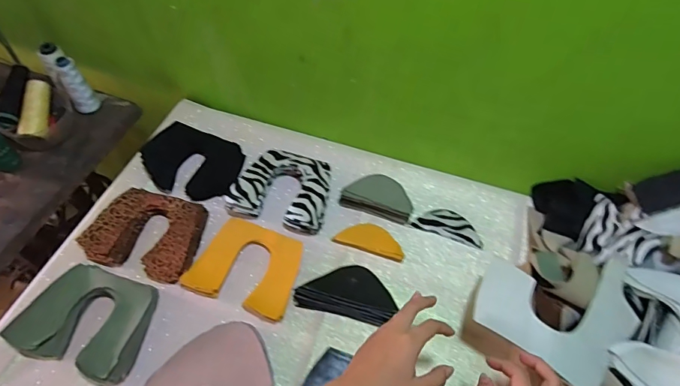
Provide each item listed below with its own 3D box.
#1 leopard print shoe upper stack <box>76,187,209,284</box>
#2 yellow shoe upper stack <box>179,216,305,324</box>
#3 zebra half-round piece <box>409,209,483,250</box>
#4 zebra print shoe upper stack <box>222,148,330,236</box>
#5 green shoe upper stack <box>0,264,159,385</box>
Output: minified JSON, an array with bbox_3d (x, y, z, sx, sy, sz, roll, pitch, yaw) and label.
[{"bbox_3d":[-0.299,0.060,0.671,0.163,0.029,0.130,12,55,7],"label":"leopard print shoe upper stack"},{"bbox_3d":[-0.138,0.108,0.645,0.153,0.023,0.127,16,56,10],"label":"yellow shoe upper stack"},{"bbox_3d":[0.180,0.051,0.708,0.110,0.004,0.054,20,56,12],"label":"zebra half-round piece"},{"bbox_3d":[-0.092,-0.007,0.721,0.157,0.043,0.133,16,56,9],"label":"zebra print shoe upper stack"},{"bbox_3d":[-0.337,0.170,0.585,0.158,0.044,0.132,15,55,9],"label":"green shoe upper stack"}]

